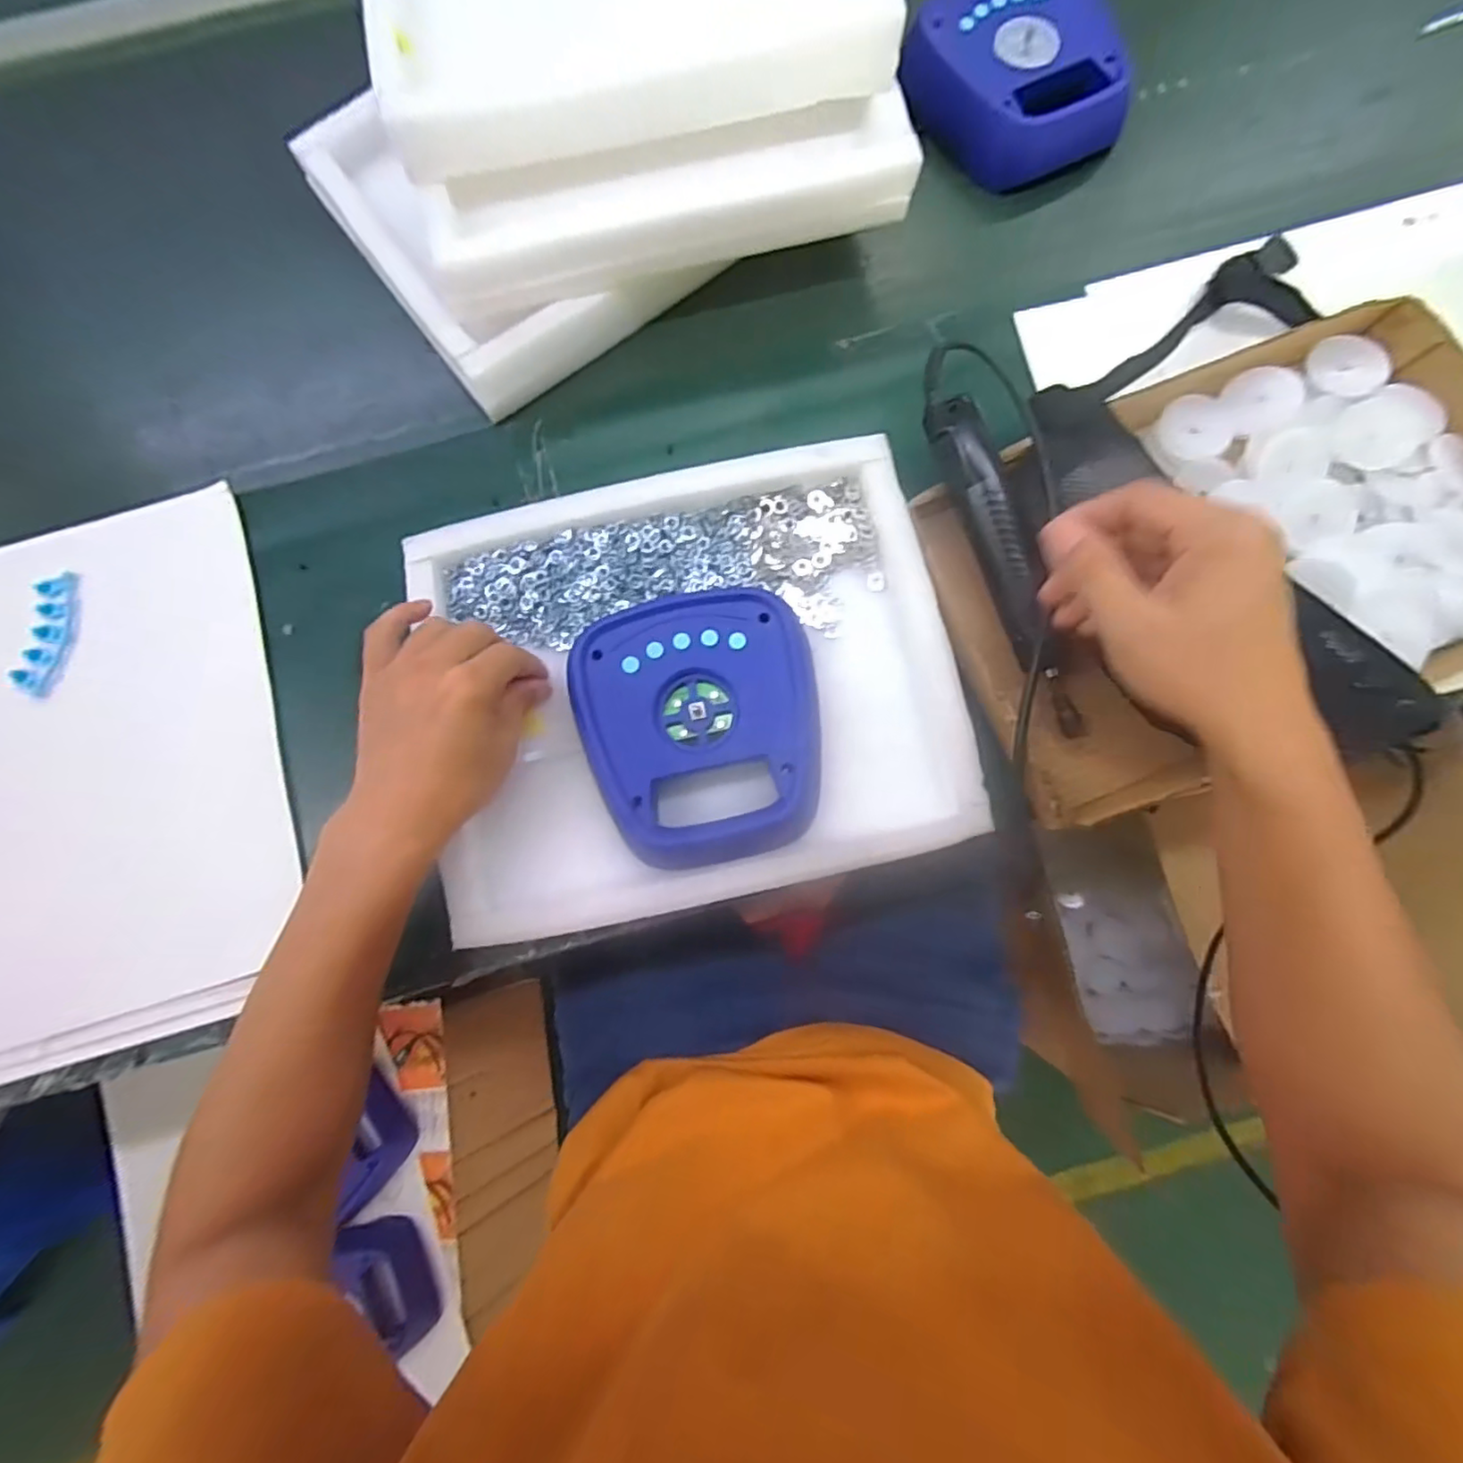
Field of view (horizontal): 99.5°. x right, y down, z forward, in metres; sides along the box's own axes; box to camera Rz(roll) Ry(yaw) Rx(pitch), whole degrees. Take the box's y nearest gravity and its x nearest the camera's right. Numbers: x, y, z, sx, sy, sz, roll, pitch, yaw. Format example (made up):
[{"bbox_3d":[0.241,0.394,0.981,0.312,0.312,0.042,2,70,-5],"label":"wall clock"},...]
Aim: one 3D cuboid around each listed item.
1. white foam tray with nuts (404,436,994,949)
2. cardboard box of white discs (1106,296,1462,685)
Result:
[{"bbox_3d":[-0.030,-0.037,0.429,0.353,0.038,0.297,-12,79,-1],"label":"white foam tray with nuts"},{"bbox_3d":[0.446,-0.172,0.441,0.210,0.041,0.265,-21,81,-2],"label":"cardboard box of white discs"}]

